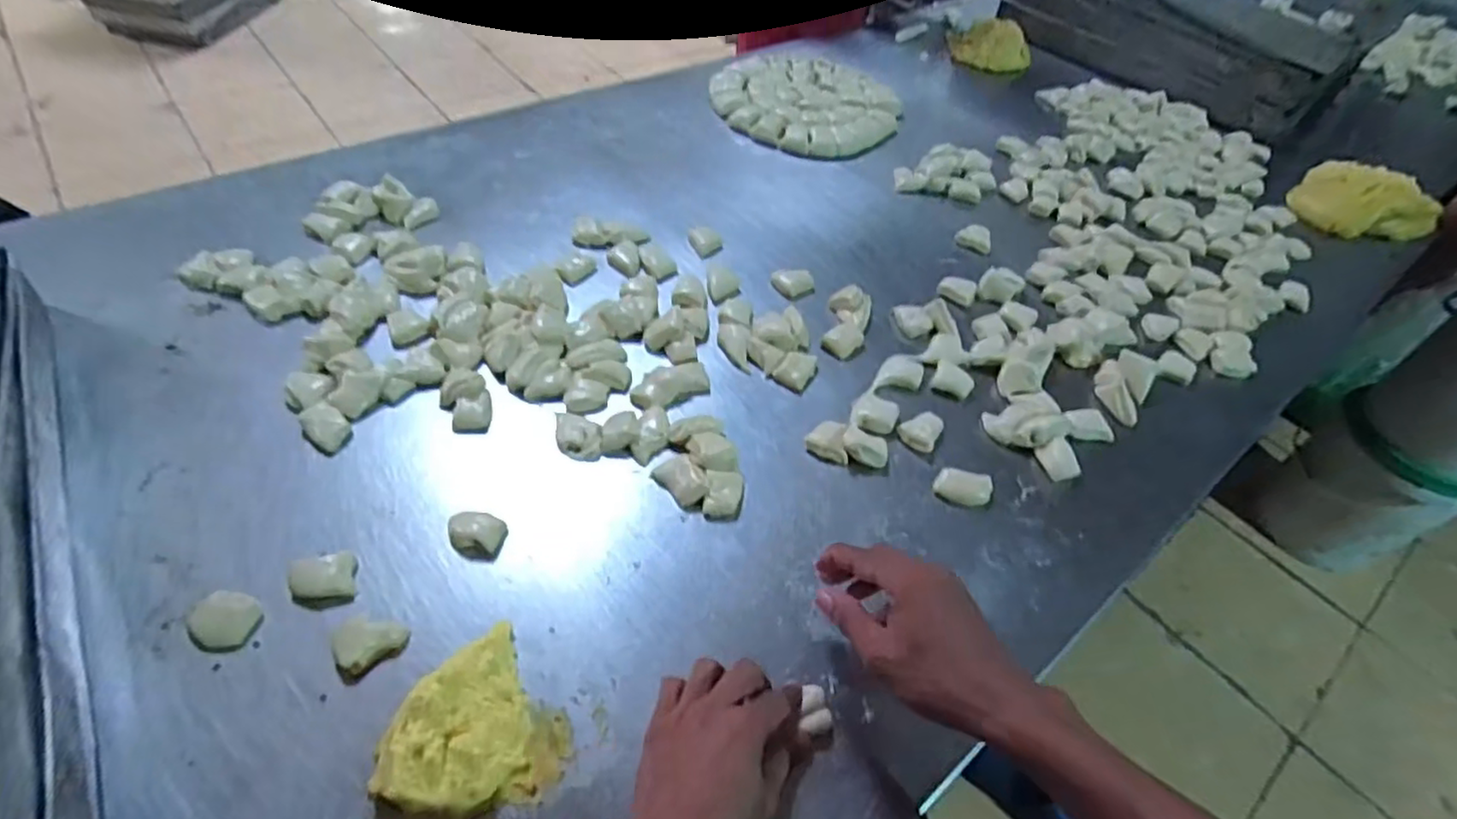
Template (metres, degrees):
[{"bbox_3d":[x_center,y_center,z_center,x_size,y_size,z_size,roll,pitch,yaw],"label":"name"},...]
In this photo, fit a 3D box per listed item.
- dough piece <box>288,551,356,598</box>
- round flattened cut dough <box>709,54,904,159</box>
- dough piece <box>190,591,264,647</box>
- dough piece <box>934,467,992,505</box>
[{"bbox_3d":[-0.301,0.121,0.500,0.041,0.015,0.037,-9,49,-15],"label":"dough piece"},{"bbox_3d":[0.131,-0.514,1.116,0.295,0.026,0.322,3,47,-4],"label":"round flattened cut dough"},{"bbox_3d":[-0.354,0.147,0.474,0.043,0.008,0.038,12,47,4],"label":"dough piece"},{"bbox_3d":[0.213,0.070,0.610,0.047,0.021,0.030,23,49,14],"label":"dough piece"}]

